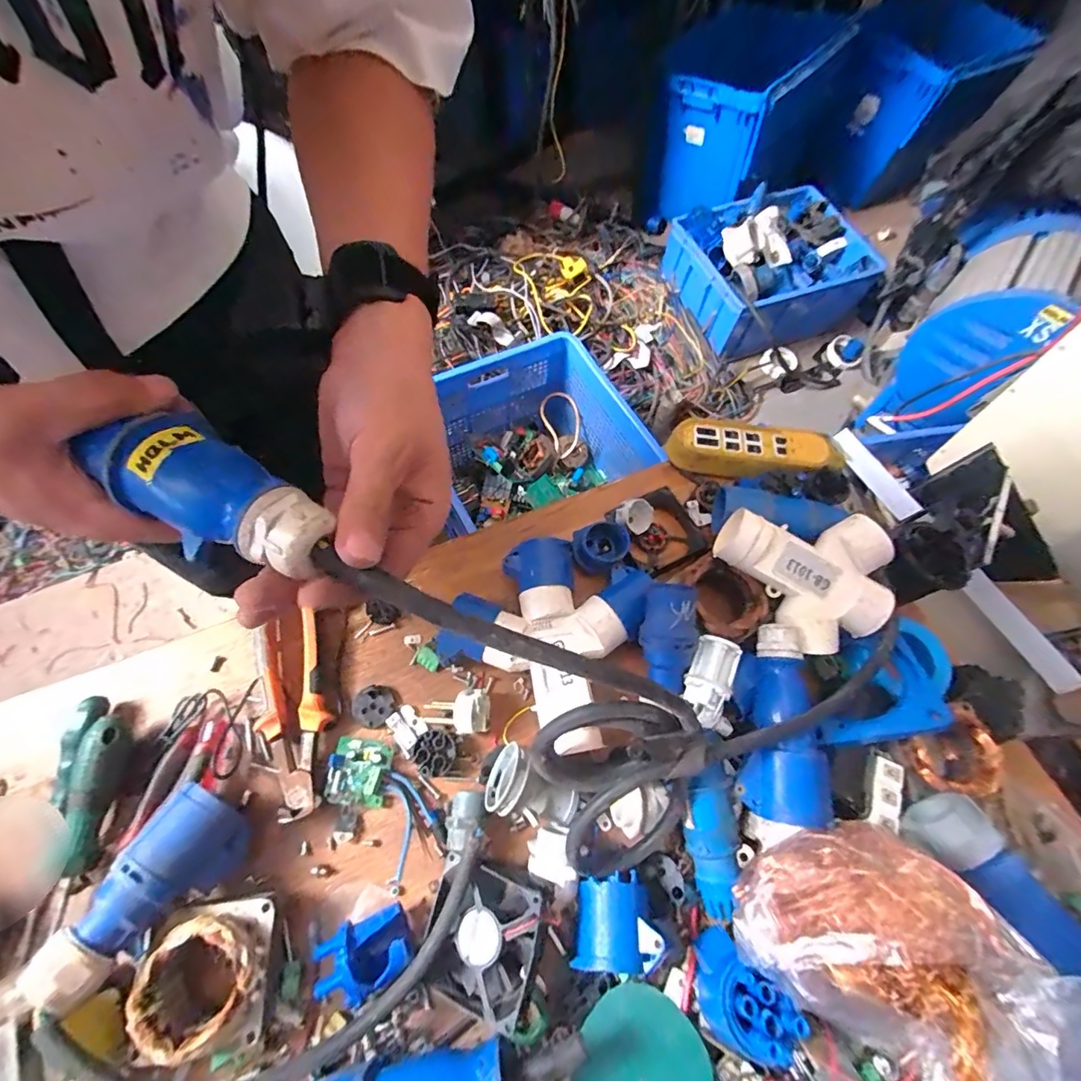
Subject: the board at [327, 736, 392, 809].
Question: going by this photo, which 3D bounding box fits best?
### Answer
[{"bbox_3d":[-0.154,0.195,0.402,0.050,0.015,0.050,7,66,0],"label":"board"}]

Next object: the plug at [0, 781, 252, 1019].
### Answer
[{"bbox_3d":[-0.273,0.243,0.327,0.064,0.054,0.132,34,46,12],"label":"plug"}]

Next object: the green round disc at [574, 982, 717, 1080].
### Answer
[{"bbox_3d":[0.067,0.361,0.319,0.090,0.017,0.087,1,66,-2],"label":"green round disc"}]

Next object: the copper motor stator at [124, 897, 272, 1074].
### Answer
[{"bbox_3d":[-0.222,0.294,0.321,0.076,0.046,0.085,-6,67,-6],"label":"copper motor stator"}]

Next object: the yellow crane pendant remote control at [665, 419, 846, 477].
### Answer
[{"bbox_3d":[0.239,-0.096,0.536,0.188,0.037,0.080,10,66,1],"label":"yellow crane pendant remote control"}]

